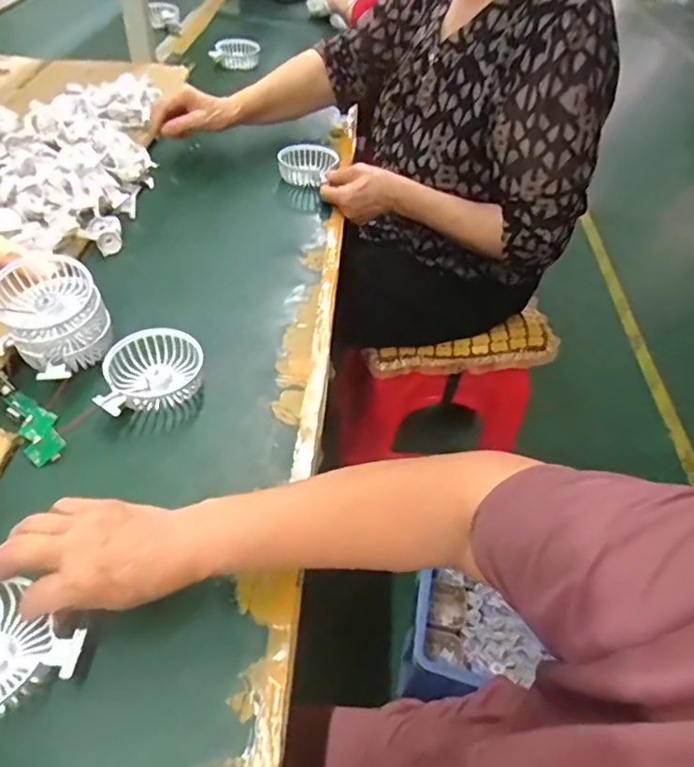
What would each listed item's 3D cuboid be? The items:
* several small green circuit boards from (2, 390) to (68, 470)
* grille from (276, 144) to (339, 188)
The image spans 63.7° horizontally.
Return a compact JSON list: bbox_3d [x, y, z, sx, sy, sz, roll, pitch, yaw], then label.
[{"bbox_3d":[-0.271,0.035,0.488,0.031,0.016,0.077,-26,54,-28],"label":"several small green circuit boards"},{"bbox_3d":[-0.057,-0.329,0.838,0.082,0.031,0.082,4,46,-4],"label":"grille"}]

